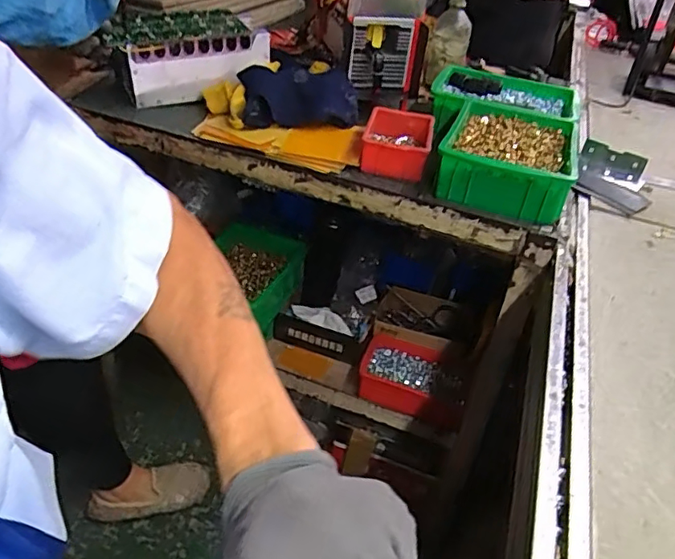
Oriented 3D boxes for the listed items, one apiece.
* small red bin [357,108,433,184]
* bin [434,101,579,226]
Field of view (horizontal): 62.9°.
[{"bbox_3d":[0.089,-0.209,0.837,0.104,0.052,0.153,12,36,6],"label":"small red bin"},{"bbox_3d":[0.251,-0.175,0.820,0.176,0.083,0.251,18,37,13],"label":"bin"}]

